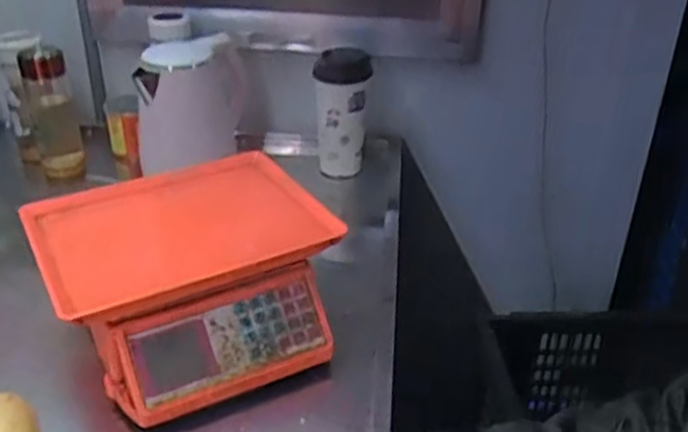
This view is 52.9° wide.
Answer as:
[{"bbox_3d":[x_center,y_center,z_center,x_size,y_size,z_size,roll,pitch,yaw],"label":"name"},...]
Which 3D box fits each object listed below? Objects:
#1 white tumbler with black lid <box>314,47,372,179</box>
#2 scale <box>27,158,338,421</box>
[{"bbox_3d":[-0.001,-0.156,1.091,0.079,0.195,0.075,3,30,6],"label":"white tumbler with black lid"},{"bbox_3d":[-0.167,0.068,0.765,0.284,0.142,0.286,-16,34,-24],"label":"scale"}]

